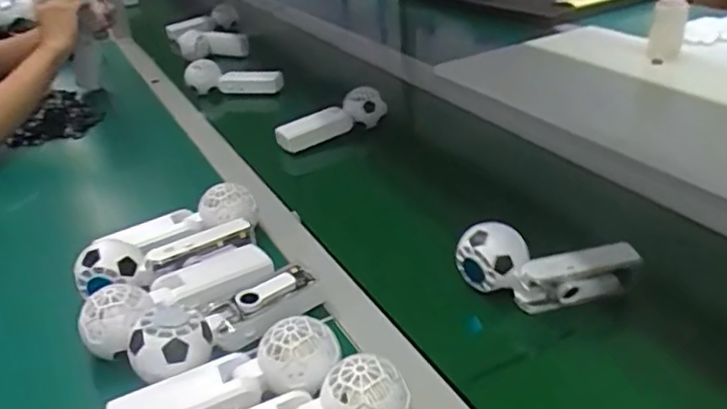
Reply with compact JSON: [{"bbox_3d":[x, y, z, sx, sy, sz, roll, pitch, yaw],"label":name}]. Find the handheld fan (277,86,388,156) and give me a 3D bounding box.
[{"bbox_3d":[-0.045,-0.122,0.875,0.164,0.064,0.046,-23,34,-6],"label":"handheld fan"}]

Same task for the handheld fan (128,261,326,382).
[{"bbox_3d":[-0.109,0.090,0.503,0.171,0.045,0.055,-28,39,-35],"label":"handheld fan"}]

